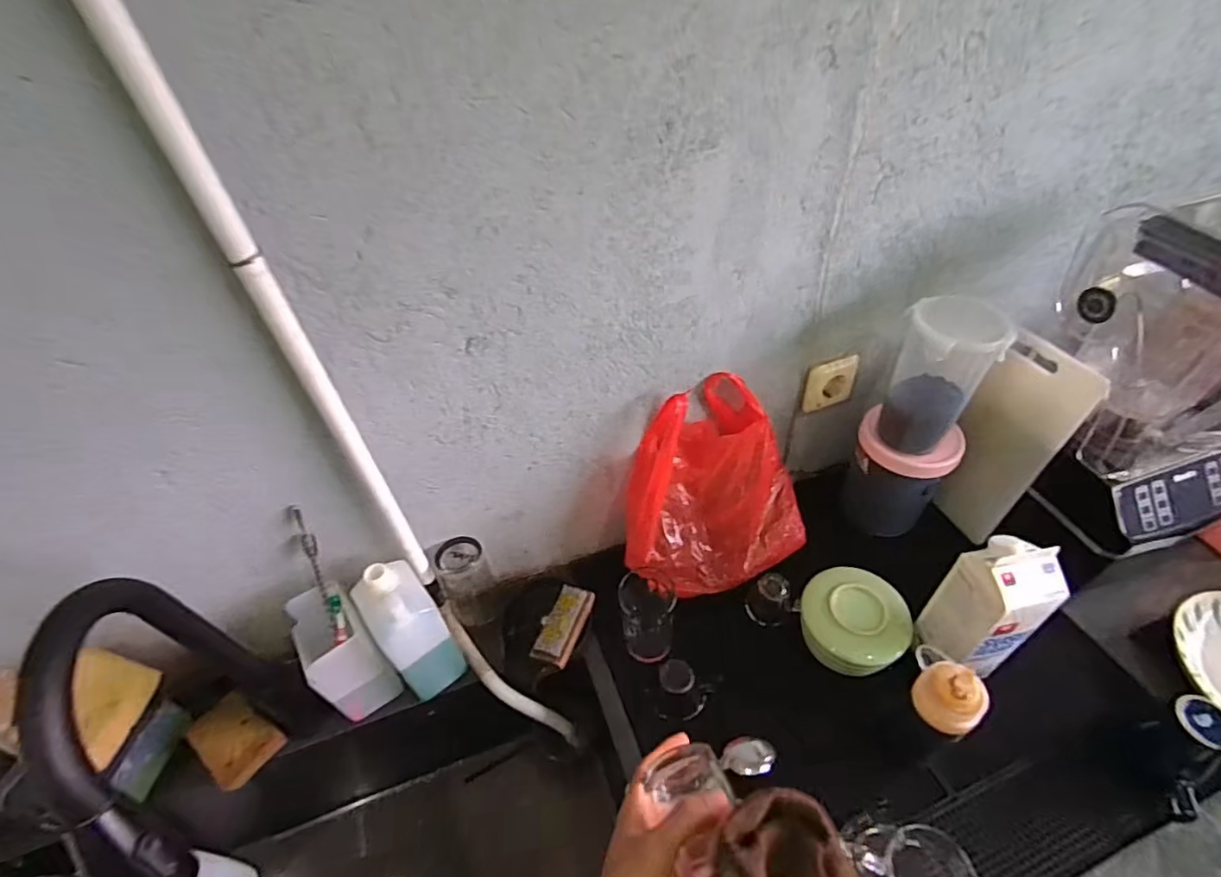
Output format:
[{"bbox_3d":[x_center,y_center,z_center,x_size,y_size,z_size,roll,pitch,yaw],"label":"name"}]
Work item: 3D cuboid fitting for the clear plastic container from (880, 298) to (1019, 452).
[{"bbox_3d":[0.406,-0.070,0.701,0.099,0.191,0.100,27,53,27],"label":"clear plastic container"}]

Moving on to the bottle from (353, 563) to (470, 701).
[{"bbox_3d":[-0.242,0.235,0.683,0.070,0.202,0.083,-32,52,-25],"label":"bottle"}]

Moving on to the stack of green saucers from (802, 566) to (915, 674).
[{"bbox_3d":[0.318,0.237,0.734,0.126,0.064,0.115,-4,45,0],"label":"stack of green saucers"}]

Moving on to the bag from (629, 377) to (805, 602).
[{"bbox_3d":[0.144,0.066,0.738,0.253,0.249,0.141,-18,47,-13],"label":"bag"}]

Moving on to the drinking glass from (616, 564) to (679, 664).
[{"bbox_3d":[0.048,0.225,0.722,0.068,0.128,0.064,-2,46,2],"label":"drinking glass"}]

